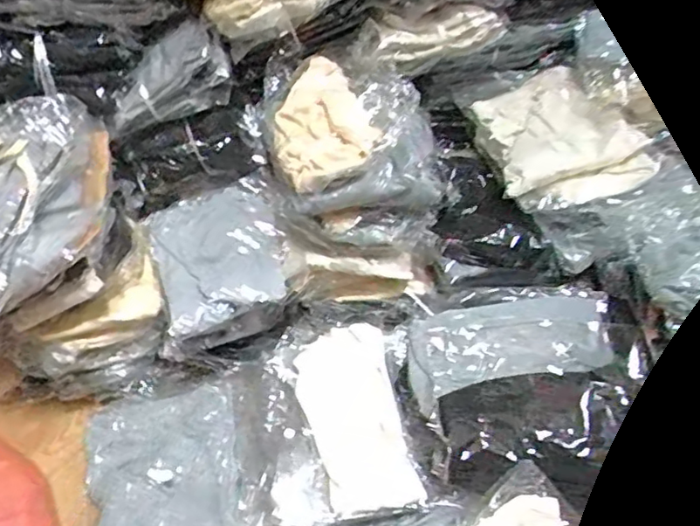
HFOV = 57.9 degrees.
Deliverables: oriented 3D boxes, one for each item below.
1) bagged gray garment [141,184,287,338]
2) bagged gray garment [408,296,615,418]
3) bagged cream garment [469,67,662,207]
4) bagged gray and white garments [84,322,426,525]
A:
[{"bbox_3d":[-0.184,-0.015,0.890,0.174,0.039,0.222,-18,48,-13],"label":"bagged gray garment"},{"bbox_3d":[0.202,0.096,0.793,0.252,0.034,0.104,-10,47,-6],"label":"bagged gray garment"},{"bbox_3d":[0.309,-0.185,0.921,0.196,0.051,0.236,-15,62,1],"label":"bagged cream garment"},{"bbox_3d":[-0.138,0.236,0.807,0.423,0.090,0.271,-10,47,-6],"label":"bagged gray and white garments"}]

